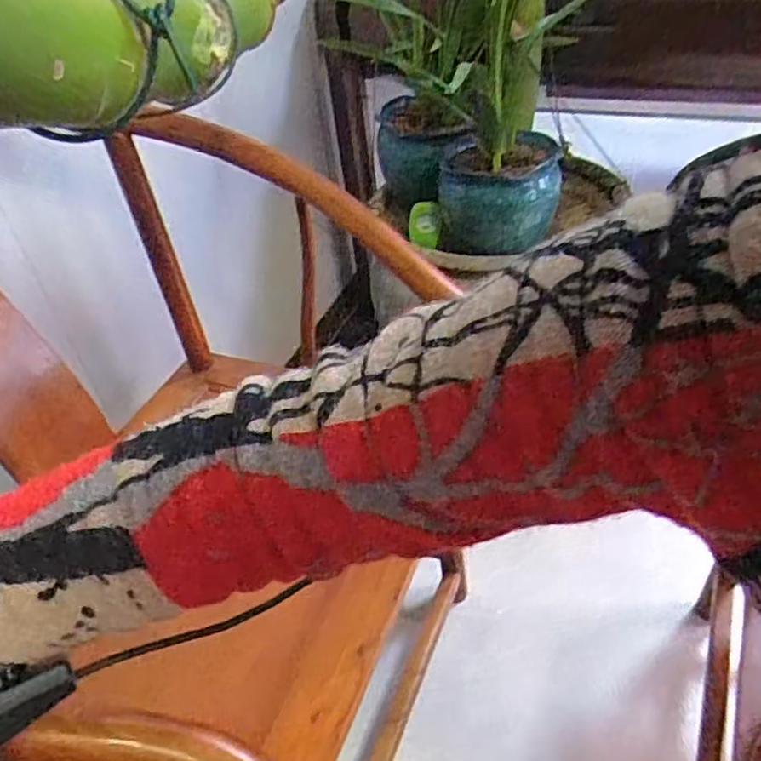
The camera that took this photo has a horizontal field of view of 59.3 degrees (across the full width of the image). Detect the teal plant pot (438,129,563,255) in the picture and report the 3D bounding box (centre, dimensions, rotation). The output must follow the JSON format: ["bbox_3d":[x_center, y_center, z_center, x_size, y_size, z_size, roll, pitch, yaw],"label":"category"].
[{"bbox_3d":[0.175,-0.278,0.994,0.156,0.130,0.158,-4,41,3],"label":"teal plant pot"}]

